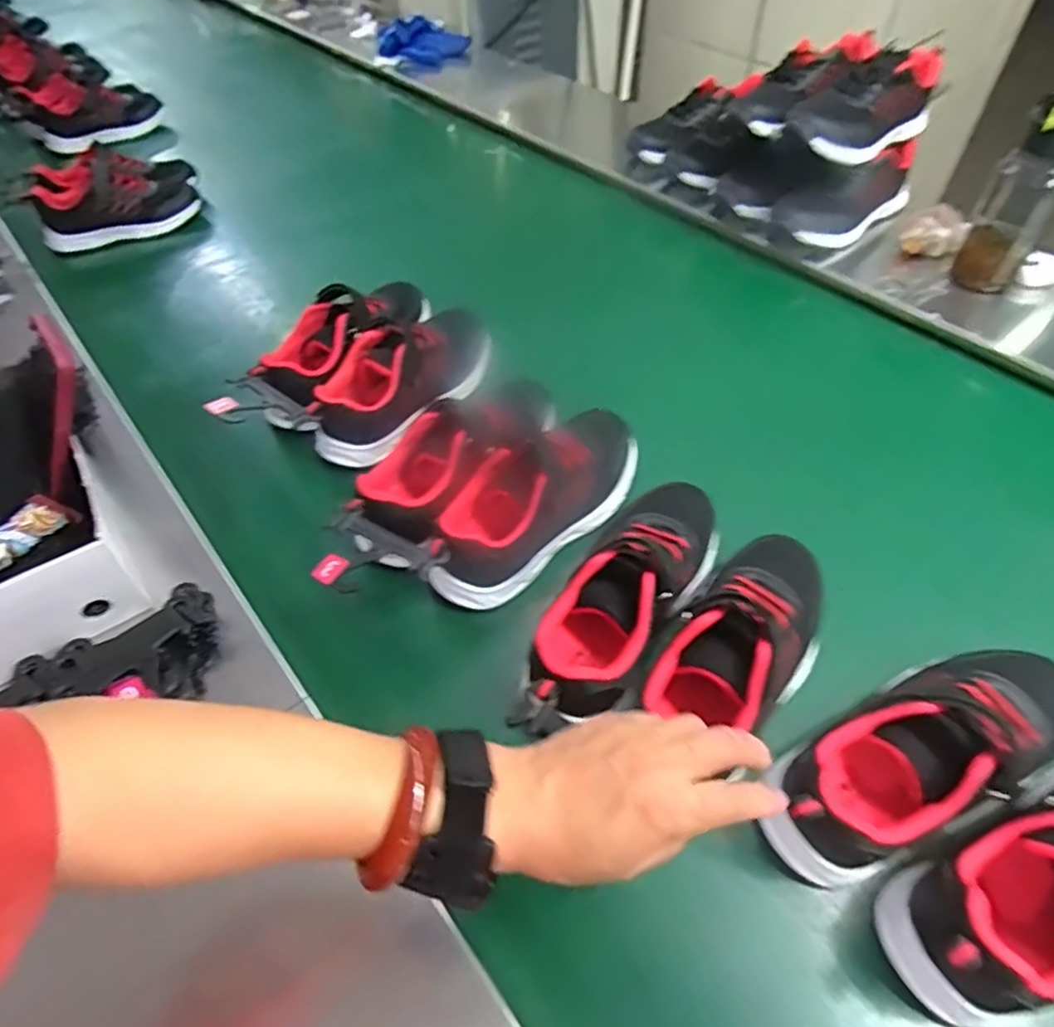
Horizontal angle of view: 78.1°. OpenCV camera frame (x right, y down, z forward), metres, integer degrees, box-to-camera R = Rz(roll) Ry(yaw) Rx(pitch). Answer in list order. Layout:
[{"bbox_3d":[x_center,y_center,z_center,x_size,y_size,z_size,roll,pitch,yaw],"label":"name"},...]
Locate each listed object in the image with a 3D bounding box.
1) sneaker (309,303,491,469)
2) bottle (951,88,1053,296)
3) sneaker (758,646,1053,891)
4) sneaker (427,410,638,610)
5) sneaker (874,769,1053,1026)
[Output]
[{"bbox_3d":[-0.123,-0.149,0.677,0.092,0.081,0.237,27,54,21],"label":"sneaker"},{"bbox_3d":[0.572,-0.366,0.751,0.067,0.212,0.061,31,56,24],"label":"bottle"},{"bbox_3d":[0.257,0.152,0.424,0.235,0.085,0.085,-21,52,-17],"label":"sneaker"},{"bbox_3d":[0.009,-0.020,0.567,0.234,0.081,0.086,-37,58,-27],"label":"sneaker"},{"bbox_3d":[0.320,0.205,0.378,0.233,0.087,0.082,-17,51,-14],"label":"sneaker"}]

